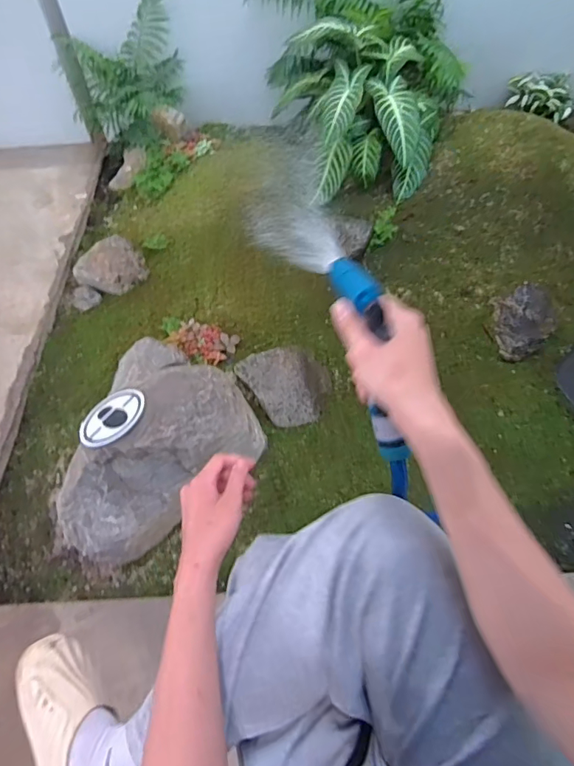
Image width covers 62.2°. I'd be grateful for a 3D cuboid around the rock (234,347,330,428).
[{"bbox_3d":[-0.010,-0.011,1.382,0.194,0.094,0.282,-33,61,-16],"label":"rock"}]

